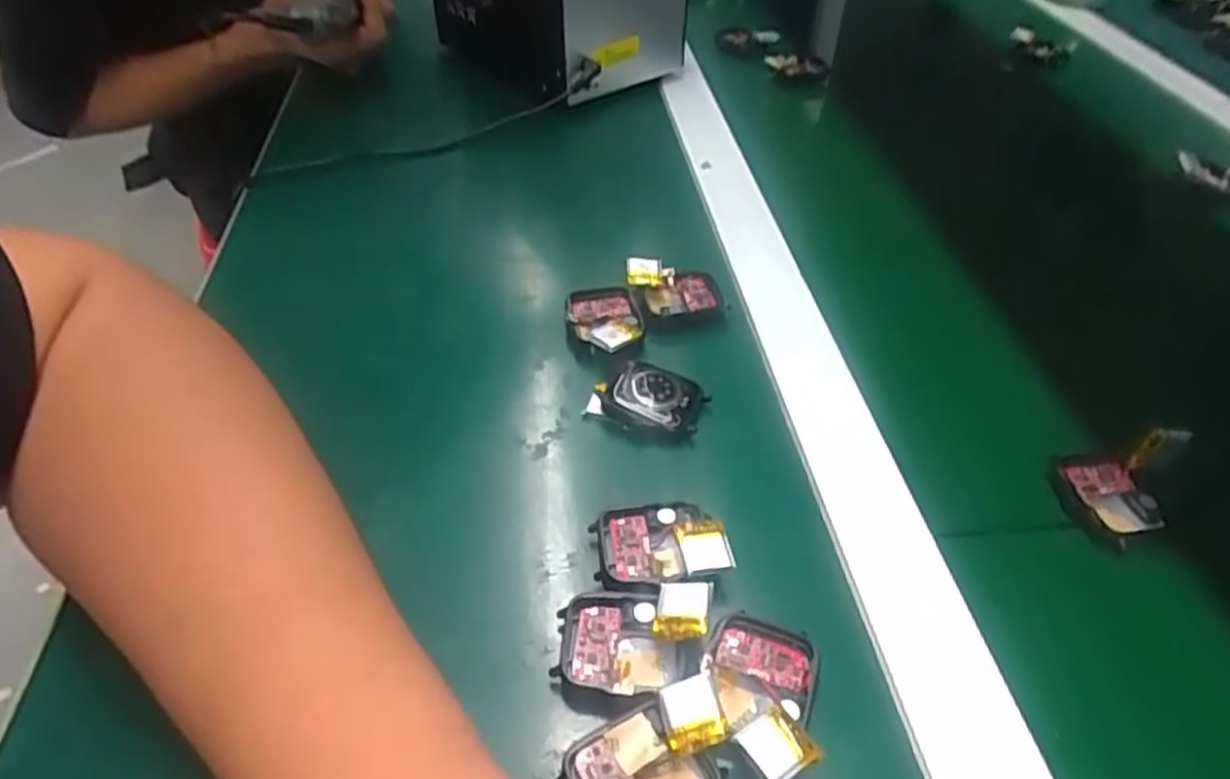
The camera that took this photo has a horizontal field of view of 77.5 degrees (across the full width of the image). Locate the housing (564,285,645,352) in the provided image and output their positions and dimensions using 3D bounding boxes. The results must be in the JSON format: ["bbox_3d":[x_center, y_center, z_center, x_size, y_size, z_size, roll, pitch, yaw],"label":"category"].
[{"bbox_3d":[-0.005,-0.035,0.394,0.038,0.014,0.051,-4,45,-7],"label":"housing"}]

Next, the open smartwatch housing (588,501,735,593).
[{"bbox_3d":[0.017,0.060,0.295,0.049,0.020,0.038,-3,44,-6],"label":"open smartwatch housing"}]

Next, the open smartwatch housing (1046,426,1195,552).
[{"bbox_3d":[0.214,0.040,0.325,0.042,0.048,0.033,-2,44,-5],"label":"open smartwatch housing"}]

